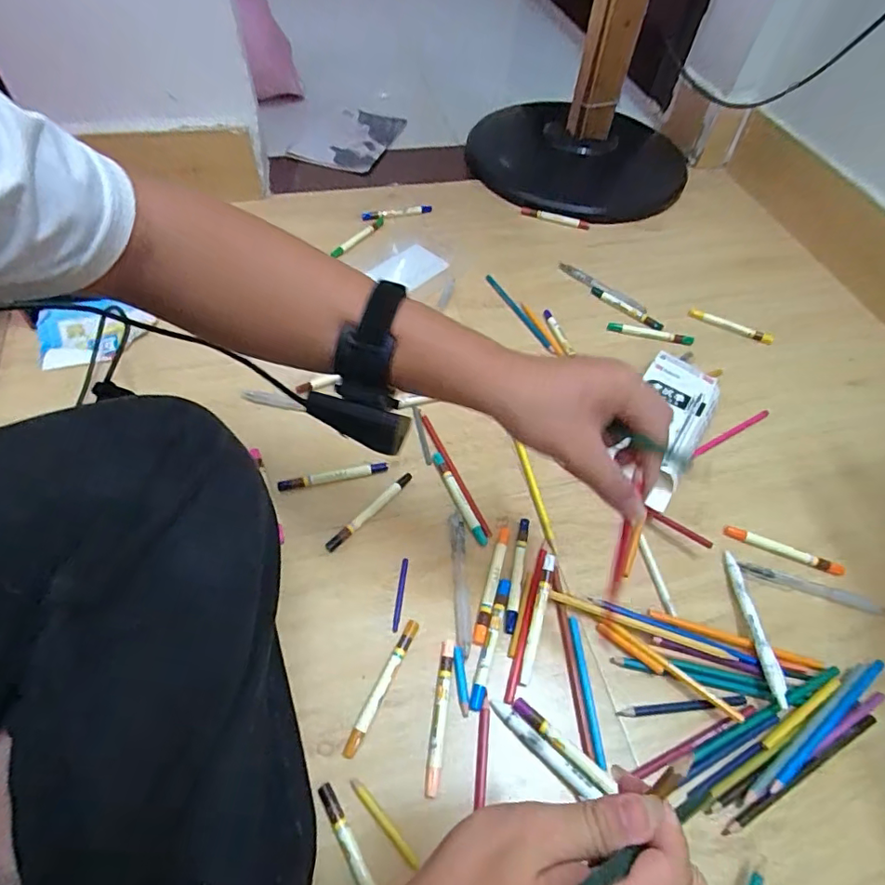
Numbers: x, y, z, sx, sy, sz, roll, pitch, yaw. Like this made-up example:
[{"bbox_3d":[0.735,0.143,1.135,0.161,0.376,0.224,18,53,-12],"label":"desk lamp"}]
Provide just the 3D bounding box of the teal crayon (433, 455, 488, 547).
[{"bbox_3d":[0.017,0.053,0.516,0.012,0.007,0.108,-20,58,-16],"label":"teal crayon"}]

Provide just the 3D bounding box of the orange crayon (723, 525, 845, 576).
[{"bbox_3d":[0.328,0.103,0.501,0.104,0.011,0.013,22,57,12],"label":"orange crayon"}]

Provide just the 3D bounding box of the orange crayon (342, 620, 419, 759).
[{"bbox_3d":[-0.048,0.194,0.416,0.011,0.010,0.109,23,57,13],"label":"orange crayon"}]

